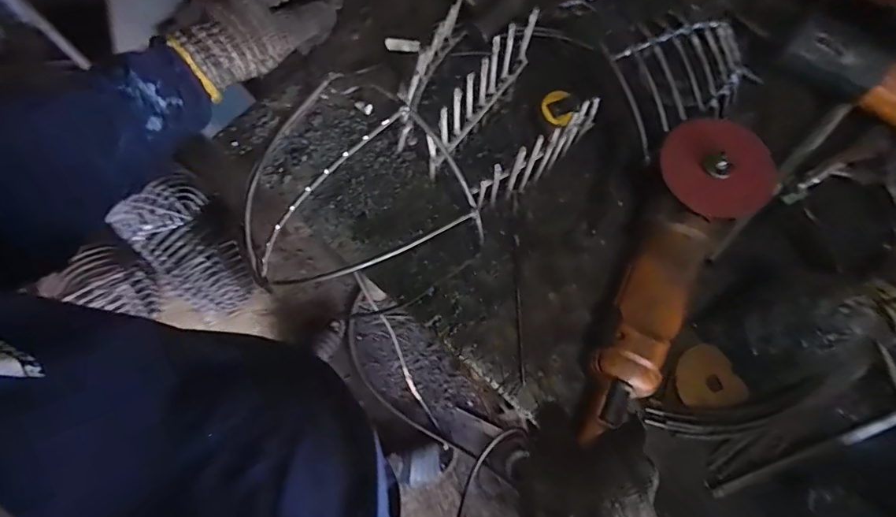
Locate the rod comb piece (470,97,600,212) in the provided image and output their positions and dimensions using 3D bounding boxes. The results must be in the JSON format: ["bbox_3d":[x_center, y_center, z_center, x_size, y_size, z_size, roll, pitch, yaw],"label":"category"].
[{"bbox_3d":[0.091,-0.095,0.466,0.145,0.094,0.025,-31,78,-9],"label":"rod comb piece"}]

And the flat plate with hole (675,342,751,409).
[{"bbox_3d":[0.254,0.120,0.464,0.060,0.005,0.061,-3,64,6],"label":"flat plate with hole"}]

